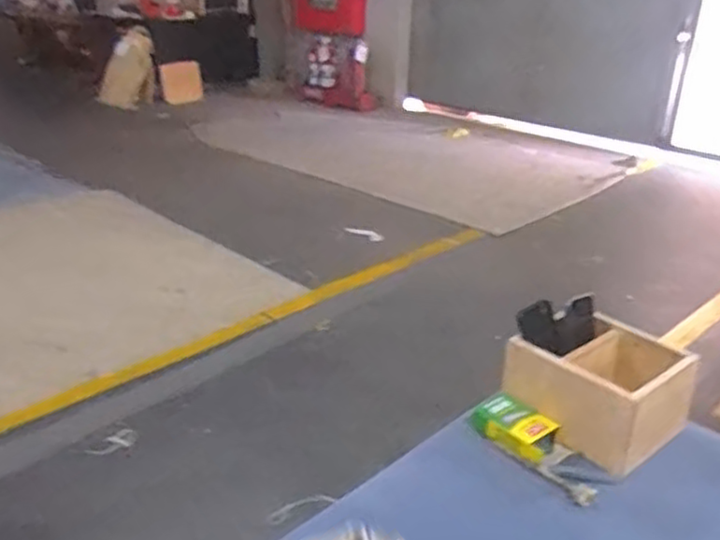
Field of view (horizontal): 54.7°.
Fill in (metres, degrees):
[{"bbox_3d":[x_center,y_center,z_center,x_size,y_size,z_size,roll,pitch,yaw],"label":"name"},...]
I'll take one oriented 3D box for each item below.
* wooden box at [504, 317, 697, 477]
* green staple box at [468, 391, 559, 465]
[{"bbox_3d":[0.379,0.177,1.102,0.207,0.120,0.224,-20,32,-36],"label":"wooden box"},{"bbox_3d":[0.233,0.237,1.068,0.128,0.035,0.075,23,33,39],"label":"green staple box"}]

